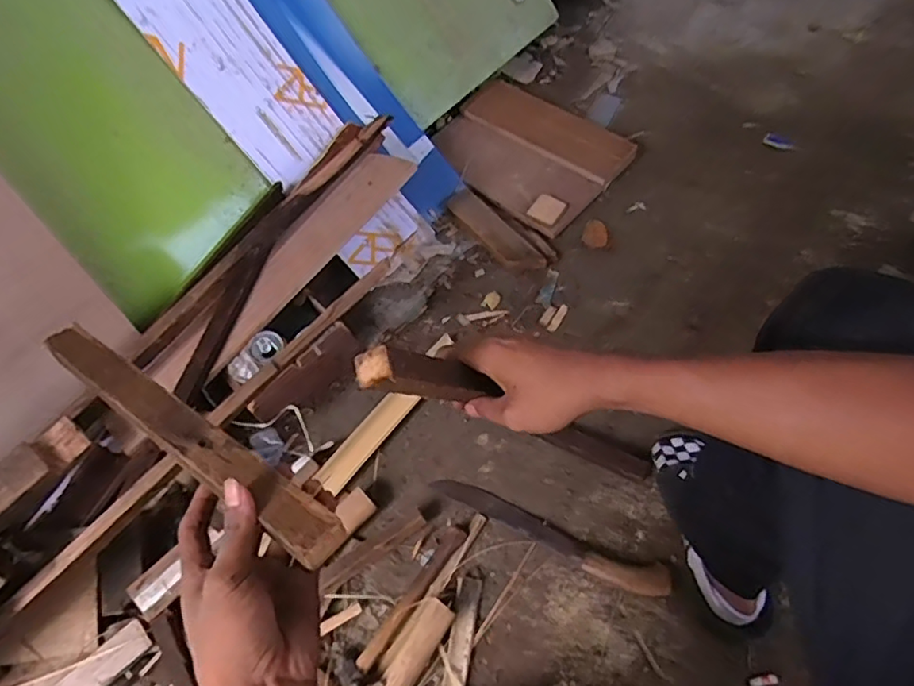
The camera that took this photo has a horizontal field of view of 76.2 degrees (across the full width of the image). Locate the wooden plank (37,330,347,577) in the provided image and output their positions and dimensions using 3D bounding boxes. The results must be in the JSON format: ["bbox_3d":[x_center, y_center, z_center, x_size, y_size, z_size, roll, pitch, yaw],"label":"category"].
[{"bbox_3d":[-0.216,0.057,0.436,0.355,0.016,0.033,24,67,30],"label":"wooden plank"}]

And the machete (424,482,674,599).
[{"bbox_3d":[0.126,0.277,0.849,0.363,0.036,0.054,19,64,18],"label":"machete"}]

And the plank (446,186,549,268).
[{"bbox_3d":[0.068,-0.219,1.103,0.062,0.029,0.233,-38,67,-14],"label":"plank"}]

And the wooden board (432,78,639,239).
[{"bbox_3d":[0.149,-0.408,1.195,0.365,0.027,0.290,40,72,21],"label":"wooden board"}]

